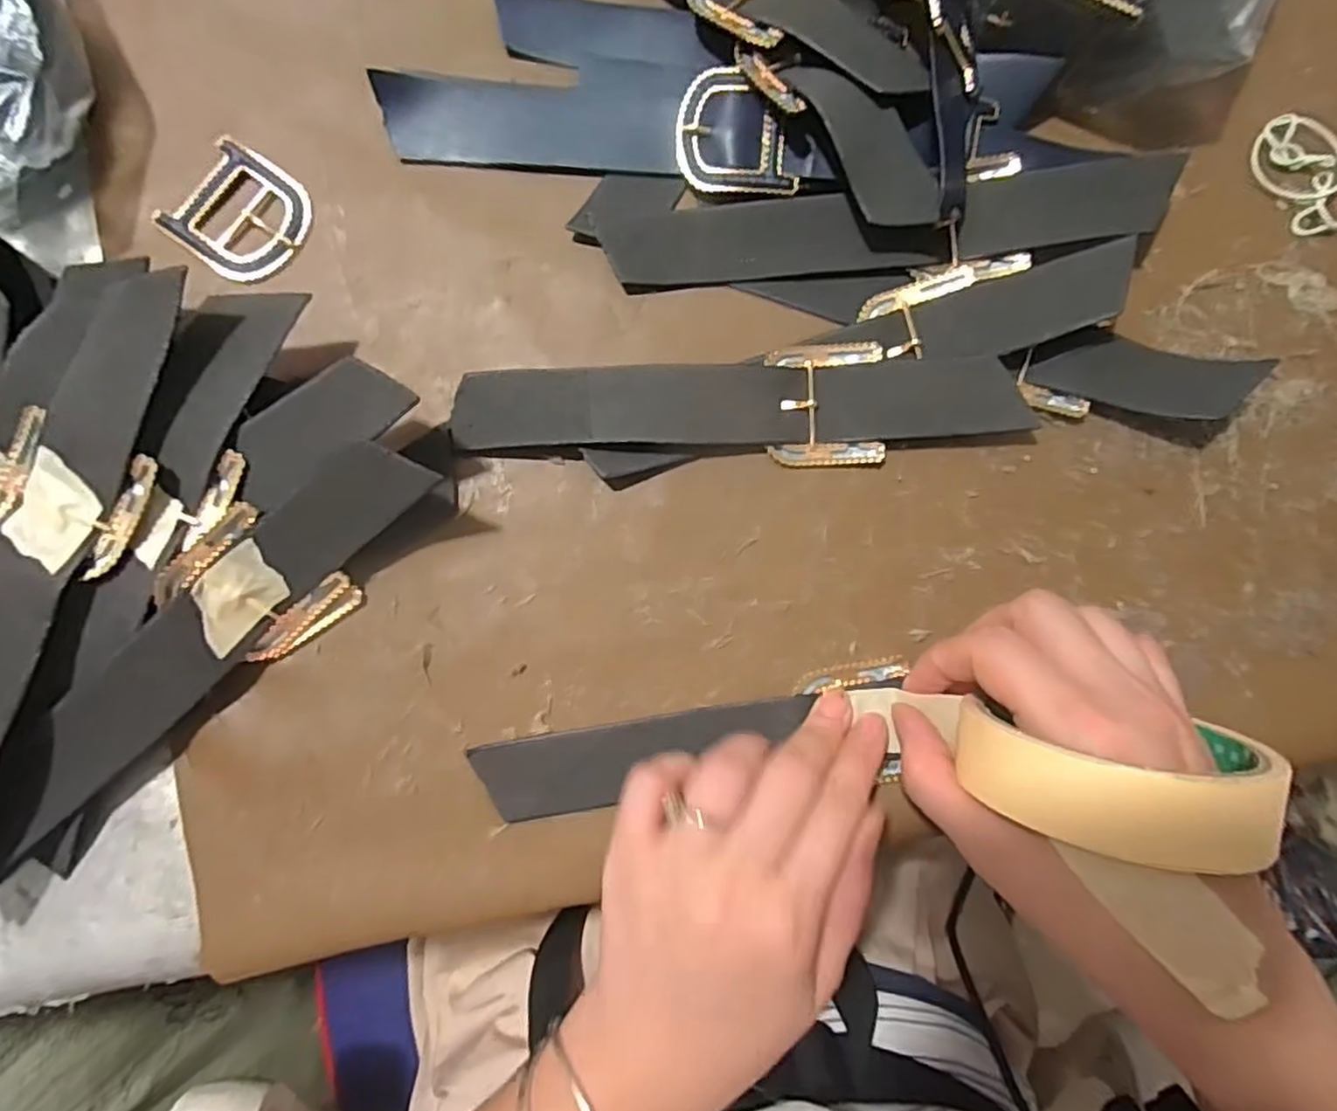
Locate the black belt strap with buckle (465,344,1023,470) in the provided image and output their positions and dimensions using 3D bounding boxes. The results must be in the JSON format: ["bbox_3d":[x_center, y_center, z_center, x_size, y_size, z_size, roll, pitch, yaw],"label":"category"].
[{"bbox_3d":[0.028,-0.058,0.279,0.219,0.014,0.044,-4,86,-2],"label":"black belt strap with buckle"}]

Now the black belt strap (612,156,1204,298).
[{"bbox_3d":[0.087,-0.134,0.283,0.221,0.011,0.032,-5,93,2],"label":"black belt strap"}]

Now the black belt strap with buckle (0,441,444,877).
[{"bbox_3d":[-0.157,0.035,0.250,0.192,0.022,0.045,-43,128,-2],"label":"black belt strap with buckle"}]

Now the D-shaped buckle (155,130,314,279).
[{"bbox_3d":[-0.171,-0.137,0.281,0.050,0.005,0.049,36,85,1],"label":"D-shaped buckle"}]

